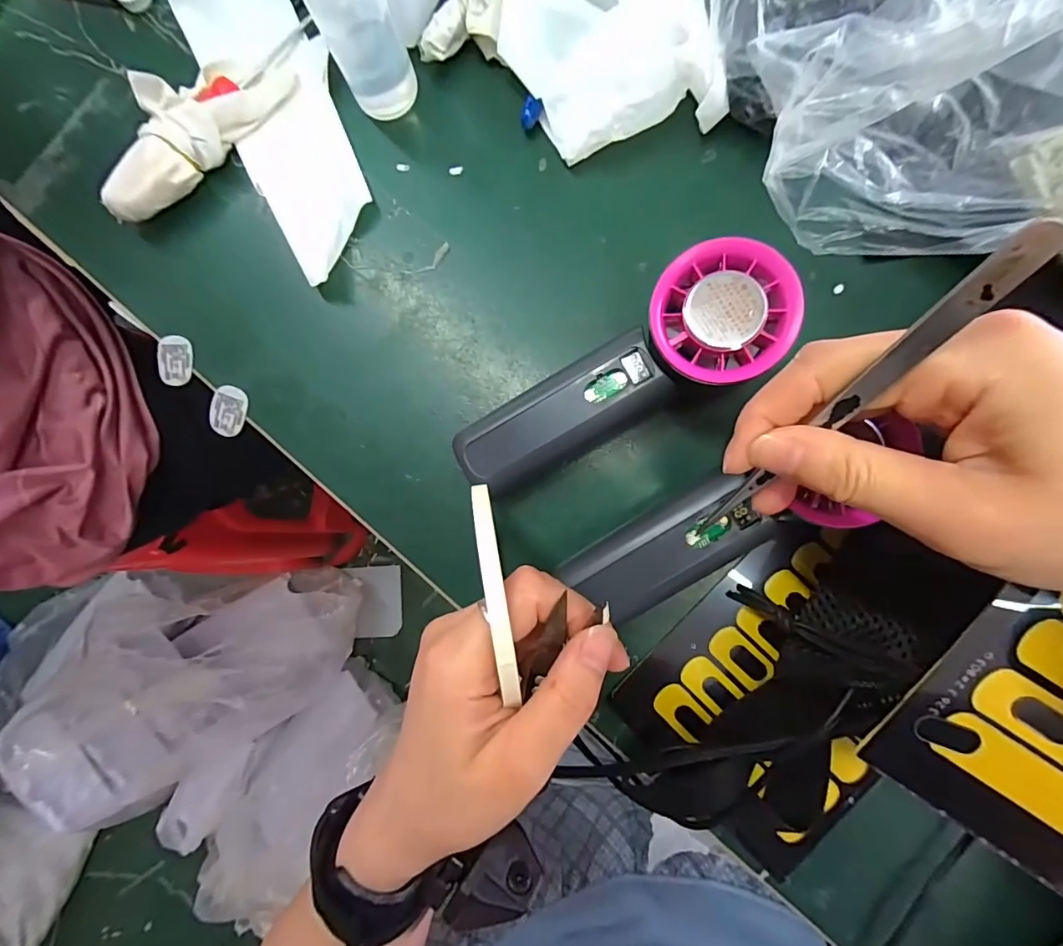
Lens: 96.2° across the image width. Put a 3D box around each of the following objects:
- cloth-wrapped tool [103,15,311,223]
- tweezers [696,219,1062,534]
[{"bbox_3d":[-0.178,-0.195,0.253,0.136,0.025,0.046,-45,85,-1],"label":"cloth-wrapped tool"},{"bbox_3d":[0.088,-0.014,0.145,0.008,0.127,0.004,32,52,5],"label":"tweezers"}]

